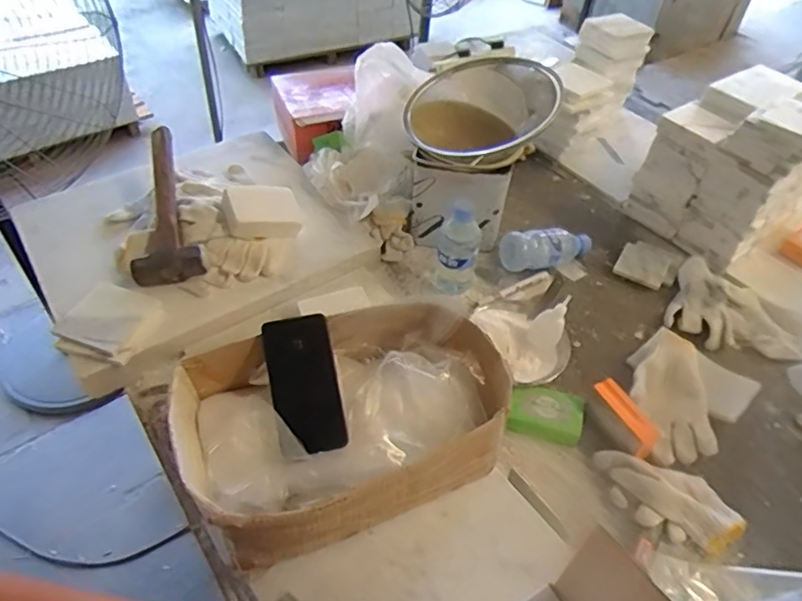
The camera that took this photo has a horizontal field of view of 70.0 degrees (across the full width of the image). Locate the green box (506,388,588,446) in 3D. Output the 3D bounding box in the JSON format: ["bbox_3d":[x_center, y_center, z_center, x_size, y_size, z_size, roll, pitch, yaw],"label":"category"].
[{"bbox_3d":[0.190,0.149,0.751,0.094,0.026,0.060,12,49,7],"label":"green box"}]

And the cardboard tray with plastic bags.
[{"bbox_3d":[-0.062,0.143,0.692,0.379,0.105,0.237,-14,51,-15],"label":"cardboard tray with plastic bags"}]

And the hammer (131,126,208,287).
[{"bbox_3d":[-0.355,-0.147,0.870,0.100,0.063,0.256,-6,76,-9],"label":"hammer"}]

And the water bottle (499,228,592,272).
[{"bbox_3d":[0.247,-0.083,0.945,0.169,0.060,0.056,-9,50,-11],"label":"water bottle"}]

